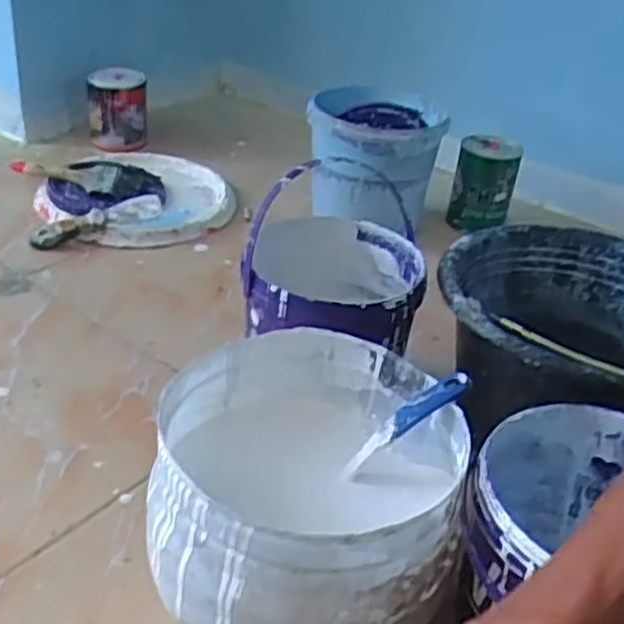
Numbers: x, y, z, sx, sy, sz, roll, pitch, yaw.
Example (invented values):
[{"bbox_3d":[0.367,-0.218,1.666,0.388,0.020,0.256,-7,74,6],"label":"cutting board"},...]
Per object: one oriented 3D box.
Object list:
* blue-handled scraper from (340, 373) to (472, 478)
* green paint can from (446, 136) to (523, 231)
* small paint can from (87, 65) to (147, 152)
[{"bbox_3d":[0.073,0.092,0.625,0.016,0.133,0.020,39,20,-29],"label":"blue-handled scraper"},{"bbox_3d":[0.294,-0.219,1.321,0.103,0.134,0.110,14,33,9],"label":"green paint can"},{"bbox_3d":[-0.359,-0.374,1.423,0.109,0.121,0.116,0,34,-12],"label":"small paint can"}]

